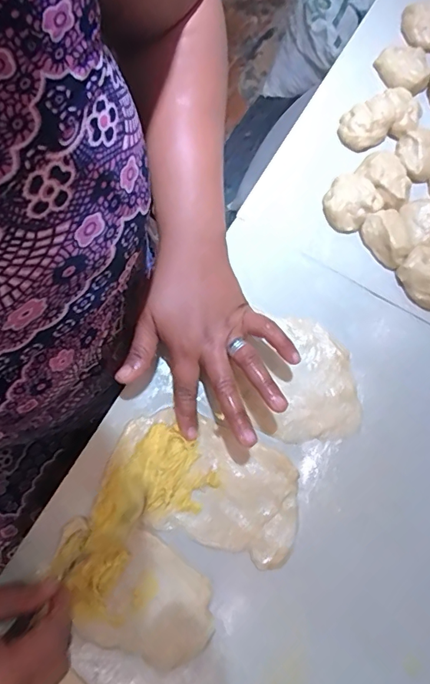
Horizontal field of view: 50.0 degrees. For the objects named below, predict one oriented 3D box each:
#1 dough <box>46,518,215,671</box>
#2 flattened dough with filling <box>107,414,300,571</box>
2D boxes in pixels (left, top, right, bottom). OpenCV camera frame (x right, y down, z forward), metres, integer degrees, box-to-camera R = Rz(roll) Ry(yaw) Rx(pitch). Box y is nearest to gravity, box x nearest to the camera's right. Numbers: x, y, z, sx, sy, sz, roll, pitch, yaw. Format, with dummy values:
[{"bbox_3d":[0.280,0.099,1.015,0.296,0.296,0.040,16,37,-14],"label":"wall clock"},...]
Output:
[{"bbox_3d":[-0.066,0.195,0.359,0.135,0.022,0.083,35,80,7],"label":"dough"},{"bbox_3d":[-0.007,0.115,0.379,0.157,0.021,0.091,20,78,5],"label":"flattened dough with filling"}]

